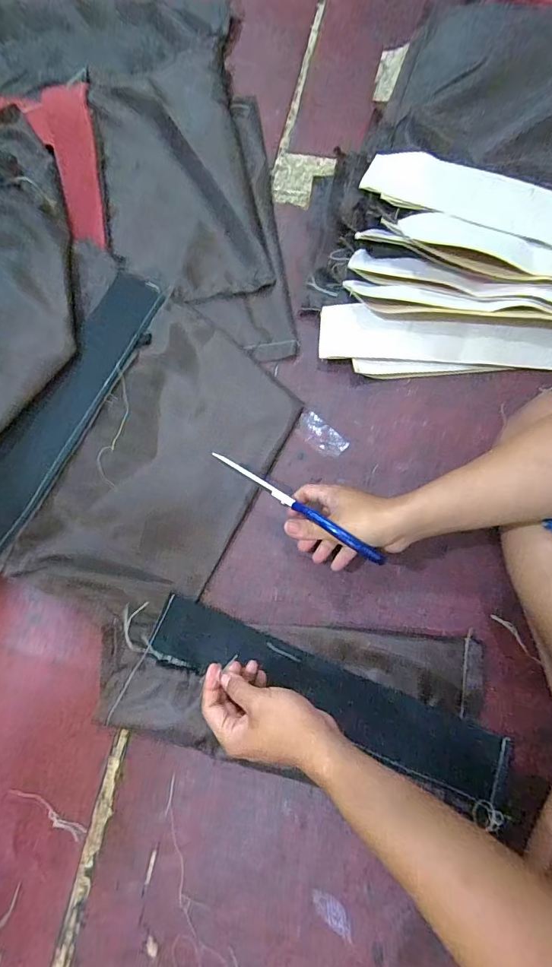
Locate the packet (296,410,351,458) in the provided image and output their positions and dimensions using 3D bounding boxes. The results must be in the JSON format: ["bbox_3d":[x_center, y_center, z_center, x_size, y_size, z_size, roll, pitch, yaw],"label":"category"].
[{"bbox_3d":[0.058,-0.063,0.562,0.070,0.004,0.035,41,84,11],"label":"packet"}]

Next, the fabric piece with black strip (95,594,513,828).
[{"bbox_3d":[0.024,0.234,0.497,0.441,0.022,0.158,9,66,3],"label":"fabric piece with black strip"}]

